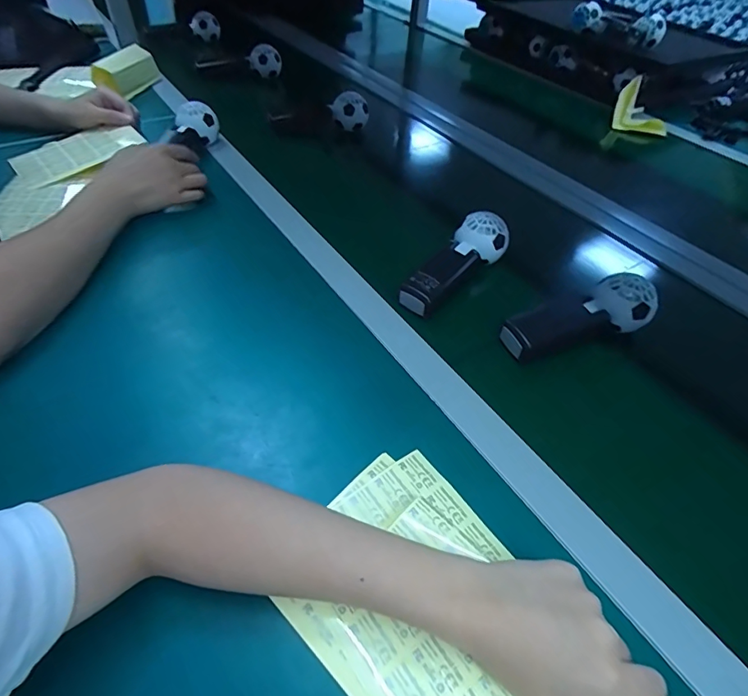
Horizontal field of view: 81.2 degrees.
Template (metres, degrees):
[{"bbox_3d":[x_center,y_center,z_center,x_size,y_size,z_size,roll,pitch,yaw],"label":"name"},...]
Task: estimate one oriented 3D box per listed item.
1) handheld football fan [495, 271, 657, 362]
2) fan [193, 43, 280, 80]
[{"bbox_3d":[0.210,-0.032,0.456,0.159,0.040,0.049,-19,51,-6],"label":"handheld football fan"},{"bbox_3d":[-0.284,-0.589,0.917,0.147,0.062,0.070,6,46,17],"label":"fan"}]

